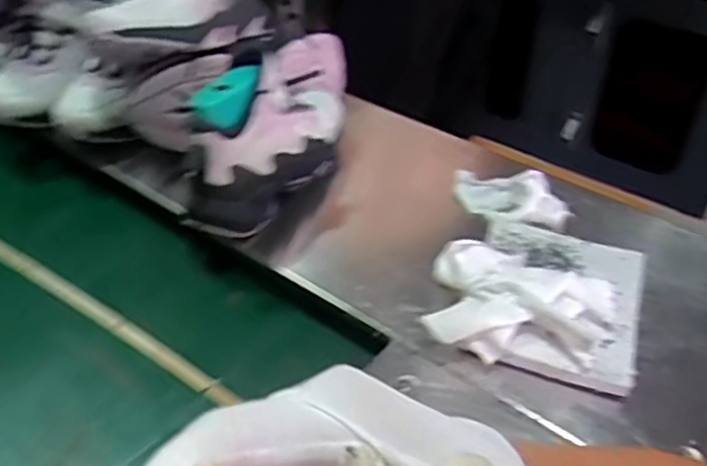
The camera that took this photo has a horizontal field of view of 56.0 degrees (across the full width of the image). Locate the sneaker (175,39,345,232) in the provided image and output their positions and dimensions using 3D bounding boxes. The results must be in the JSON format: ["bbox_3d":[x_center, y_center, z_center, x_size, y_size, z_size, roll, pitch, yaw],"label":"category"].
[{"bbox_3d":[-0.070,-0.129,0.677,0.091,0.141,0.298,12,41,13],"label":"sneaker"}]

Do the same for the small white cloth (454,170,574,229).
[{"bbox_3d":[0.156,-0.036,0.659,0.111,0.023,0.066,10,40,11],"label":"small white cloth"}]

